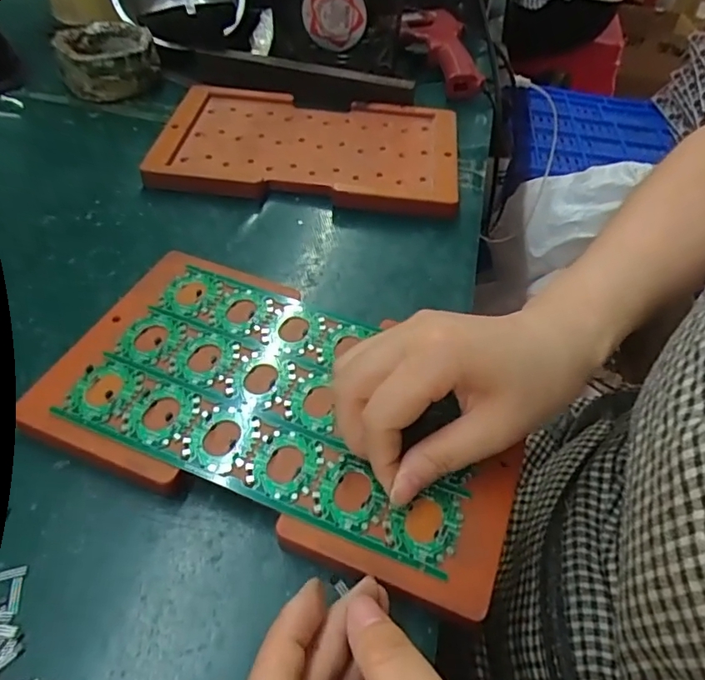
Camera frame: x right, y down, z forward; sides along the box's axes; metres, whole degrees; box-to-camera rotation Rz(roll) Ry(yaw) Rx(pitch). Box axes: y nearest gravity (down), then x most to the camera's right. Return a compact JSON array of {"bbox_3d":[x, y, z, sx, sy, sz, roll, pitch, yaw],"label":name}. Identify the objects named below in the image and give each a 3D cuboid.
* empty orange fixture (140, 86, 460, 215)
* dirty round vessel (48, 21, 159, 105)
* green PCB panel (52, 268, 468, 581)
[{"bbox_3d":[-0.032,-0.162,0.450,0.235,0.021,0.136,8,48,2],"label":"empty orange fixture"},{"bbox_3d":[-0.226,-0.260,0.510,0.084,0.042,0.084,-11,50,-15],"label":"dirty round vessel"},{"bbox_3d":[-0.033,0.026,0.285,0.198,0.004,0.118,19,51,12],"label":"green PCB panel"}]

